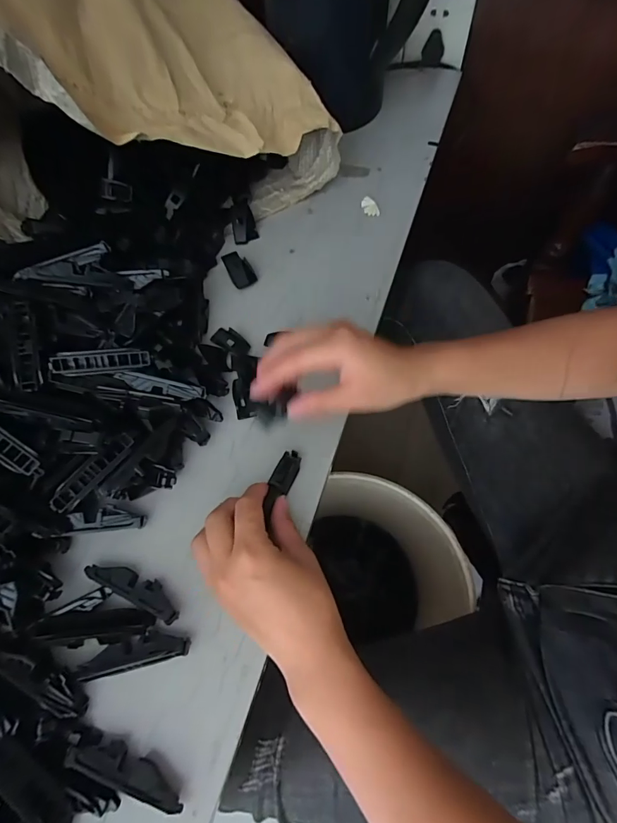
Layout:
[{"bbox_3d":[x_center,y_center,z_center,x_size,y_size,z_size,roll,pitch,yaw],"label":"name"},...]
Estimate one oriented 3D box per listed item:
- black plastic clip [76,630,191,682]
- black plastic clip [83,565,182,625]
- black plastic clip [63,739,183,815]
[{"bbox_3d":[-0.124,0.174,0.293,0.072,0.019,0.021,-13,66,-3],"label":"black plastic clip"},{"bbox_3d":[-0.133,0.133,0.309,0.079,0.014,0.019,24,69,13],"label":"black plastic clip"},{"bbox_3d":[-0.117,0.234,0.265,0.078,0.025,0.016,17,68,10],"label":"black plastic clip"}]

